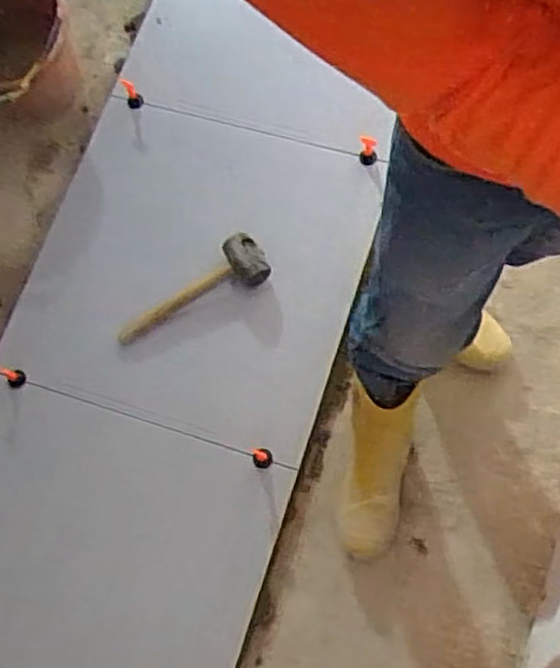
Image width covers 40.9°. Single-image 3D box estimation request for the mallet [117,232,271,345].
[{"bbox_3d":[-0.166,-0.078,1.360,0.303,0.048,0.098,-28,73,-7],"label":"mallet"}]

